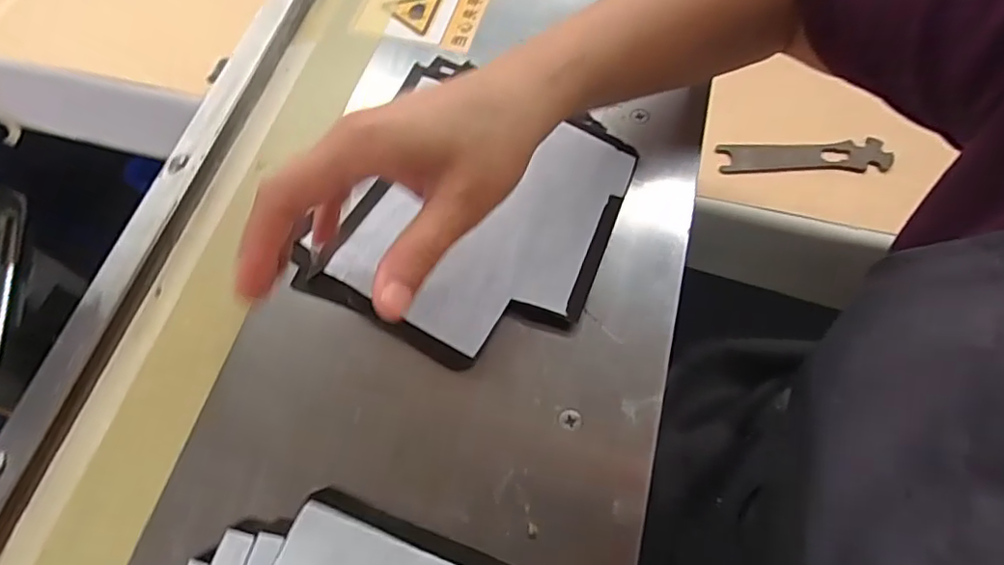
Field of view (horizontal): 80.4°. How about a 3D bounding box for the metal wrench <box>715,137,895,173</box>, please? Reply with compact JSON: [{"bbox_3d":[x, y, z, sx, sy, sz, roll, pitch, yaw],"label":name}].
[{"bbox_3d":[0.251,-0.105,0.492,0.139,0.004,0.029,-1,71,1],"label":"metal wrench"}]

